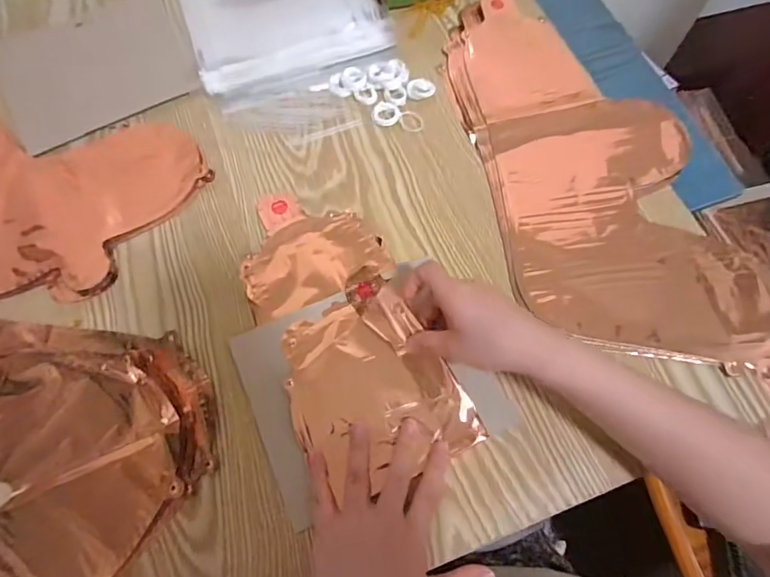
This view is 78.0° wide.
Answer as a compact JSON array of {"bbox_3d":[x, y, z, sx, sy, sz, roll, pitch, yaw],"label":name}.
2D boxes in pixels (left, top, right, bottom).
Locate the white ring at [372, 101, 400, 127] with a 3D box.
[{"bbox_3d":[0.001,-0.179,0.486,0.028,0.007,0.026,0,68,0],"label":"white ring"}]

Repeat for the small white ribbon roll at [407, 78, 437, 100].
[{"bbox_3d":[0.038,-0.209,0.498,0.029,0.009,0.020,-13,68,-5],"label":"small white ribbon roll"}]

